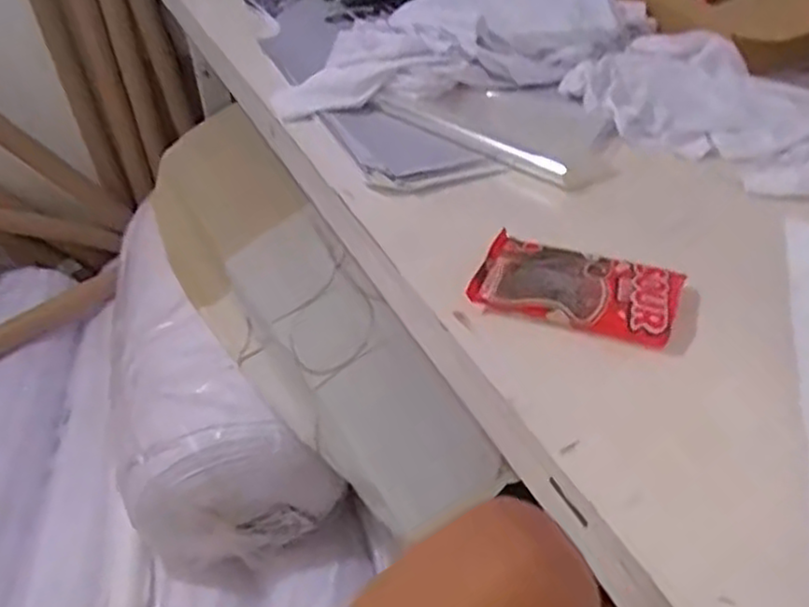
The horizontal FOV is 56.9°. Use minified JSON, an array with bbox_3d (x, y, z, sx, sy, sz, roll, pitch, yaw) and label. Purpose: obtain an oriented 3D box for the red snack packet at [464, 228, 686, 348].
[{"bbox_3d":[0.155,-0.014,0.677,0.175,0.027,0.091,15,43,20],"label":"red snack packet"}]

